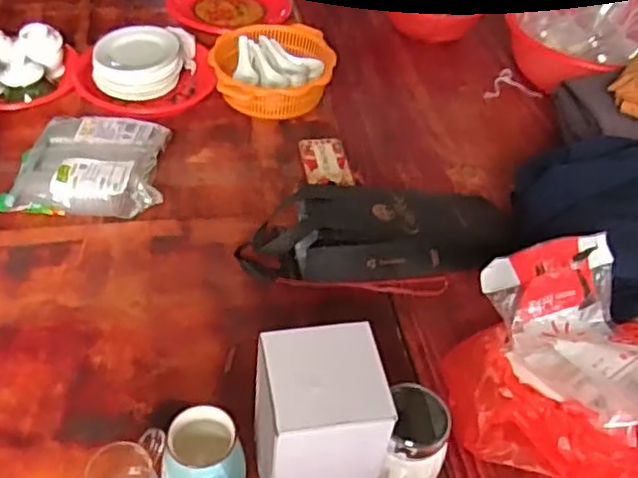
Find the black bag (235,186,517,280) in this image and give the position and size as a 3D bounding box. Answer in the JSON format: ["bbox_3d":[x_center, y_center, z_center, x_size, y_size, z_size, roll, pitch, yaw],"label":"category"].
[{"bbox_3d":[0.082,-0.021,0.952,0.379,0.099,0.125,-5,45,-8],"label":"black bag"}]

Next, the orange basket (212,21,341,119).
[{"bbox_3d":[-0.086,-0.305,1.234,0.215,0.079,0.204,-9,46,-13],"label":"orange basket"}]

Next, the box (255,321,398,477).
[{"bbox_3d":[-0.004,0.190,0.666,0.117,0.195,0.115,-3,47,-9],"label":"box"}]

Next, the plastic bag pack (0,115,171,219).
[{"bbox_3d":[-0.350,-0.116,1.034,0.232,0.063,0.185,1,45,-3],"label":"plastic bag pack"}]

